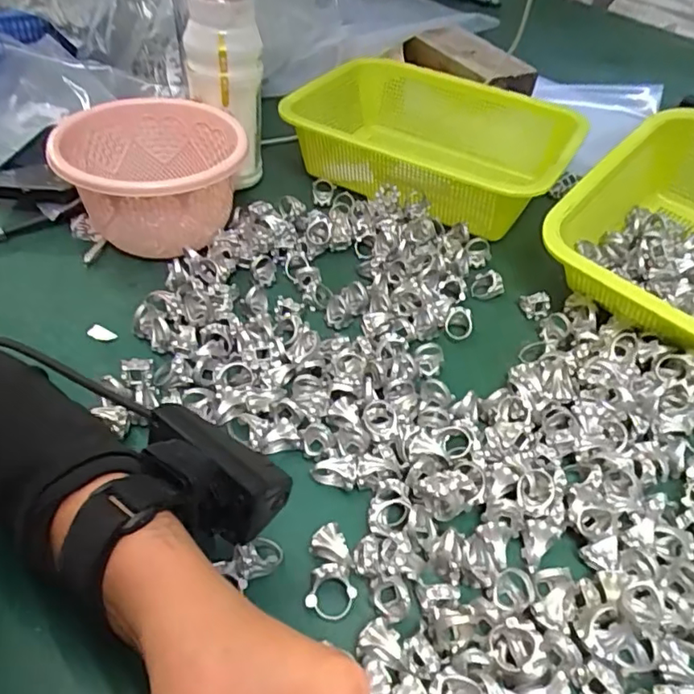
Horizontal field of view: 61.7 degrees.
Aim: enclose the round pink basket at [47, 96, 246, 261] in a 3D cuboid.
[{"bbox_3d":[-0.157,-0.140,0.478,0.137,0.078,0.150,-10,47,-12],"label":"round pink basket"}]

